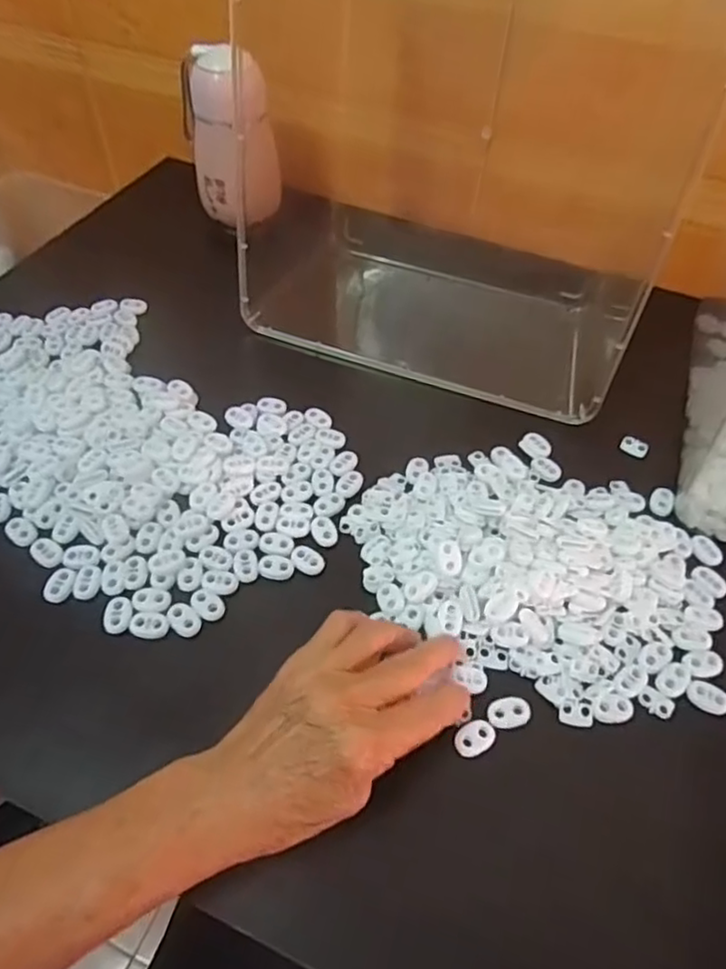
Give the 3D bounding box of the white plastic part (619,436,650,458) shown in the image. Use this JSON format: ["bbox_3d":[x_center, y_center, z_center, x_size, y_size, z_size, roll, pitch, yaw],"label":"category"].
[{"bbox_3d":[0.203,-0.028,0.478,0.020,0.007,0.012,30,57,18],"label":"white plastic part"}]

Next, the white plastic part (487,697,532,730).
[{"bbox_3d":[0.081,0.125,0.352,0.024,0.005,0.016,-9,54,-10],"label":"white plastic part"}]

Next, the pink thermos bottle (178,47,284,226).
[{"bbox_3d":[-0.116,-0.307,0.574,0.077,0.128,0.069,-9,54,-10],"label":"pink thermos bottle"}]

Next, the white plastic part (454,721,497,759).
[{"bbox_3d":[0.060,0.137,0.345,0.024,0.004,0.015,-23,58,-19],"label":"white plastic part"}]

